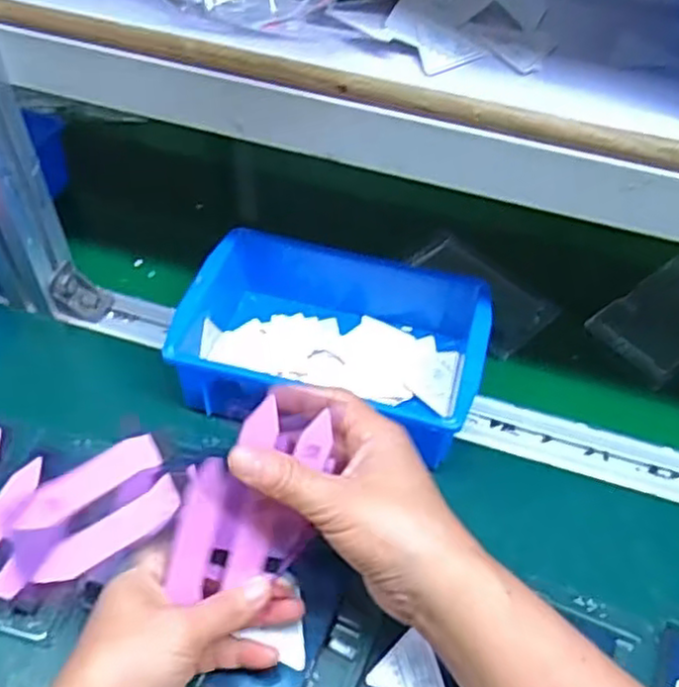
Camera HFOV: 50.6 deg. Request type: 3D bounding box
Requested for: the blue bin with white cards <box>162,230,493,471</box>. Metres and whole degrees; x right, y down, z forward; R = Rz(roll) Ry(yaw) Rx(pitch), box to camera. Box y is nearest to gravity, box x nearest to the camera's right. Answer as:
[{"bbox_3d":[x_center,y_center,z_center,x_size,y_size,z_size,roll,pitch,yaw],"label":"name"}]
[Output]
[{"bbox_3d":[-0.001,-0.009,0.518,0.204,0.061,0.160,15,52,8],"label":"blue bin with white cards"}]

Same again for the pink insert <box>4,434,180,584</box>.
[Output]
[{"bbox_3d":[-0.129,0.089,0.378,0.090,0.015,0.052,-32,71,2],"label":"pink insert"}]

